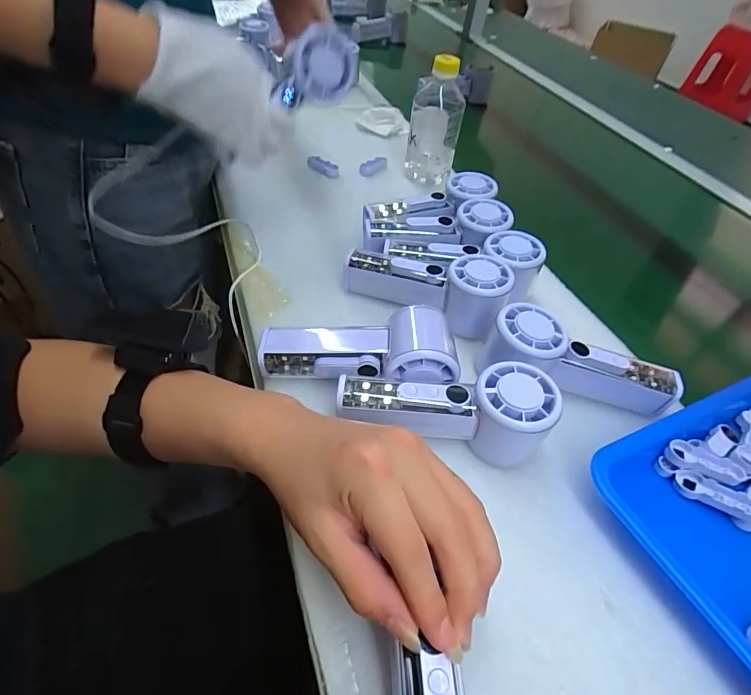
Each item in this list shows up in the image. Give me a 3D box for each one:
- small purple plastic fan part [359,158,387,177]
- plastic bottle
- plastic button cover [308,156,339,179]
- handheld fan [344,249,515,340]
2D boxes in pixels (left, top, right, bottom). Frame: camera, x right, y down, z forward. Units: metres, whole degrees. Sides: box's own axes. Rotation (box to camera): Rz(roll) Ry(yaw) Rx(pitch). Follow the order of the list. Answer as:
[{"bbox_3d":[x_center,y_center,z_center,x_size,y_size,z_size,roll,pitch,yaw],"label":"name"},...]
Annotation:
[{"bbox_3d":[0.000,-0.253,0.612,0.049,0.018,0.014,-27,57,-28],"label":"small purple plastic fan part"},{"bbox_3d":[0.078,-0.297,0.574,0.064,0.145,0.067,9,48,1],"label":"plastic bottle"},{"bbox_3d":[-0.070,-0.246,0.596,0.053,0.016,0.018,36,54,23],"label":"plastic button cover"},{"bbox_3d":[0.045,-0.060,0.410,0.152,0.051,0.056,14,48,6],"label":"handheld fan"}]

